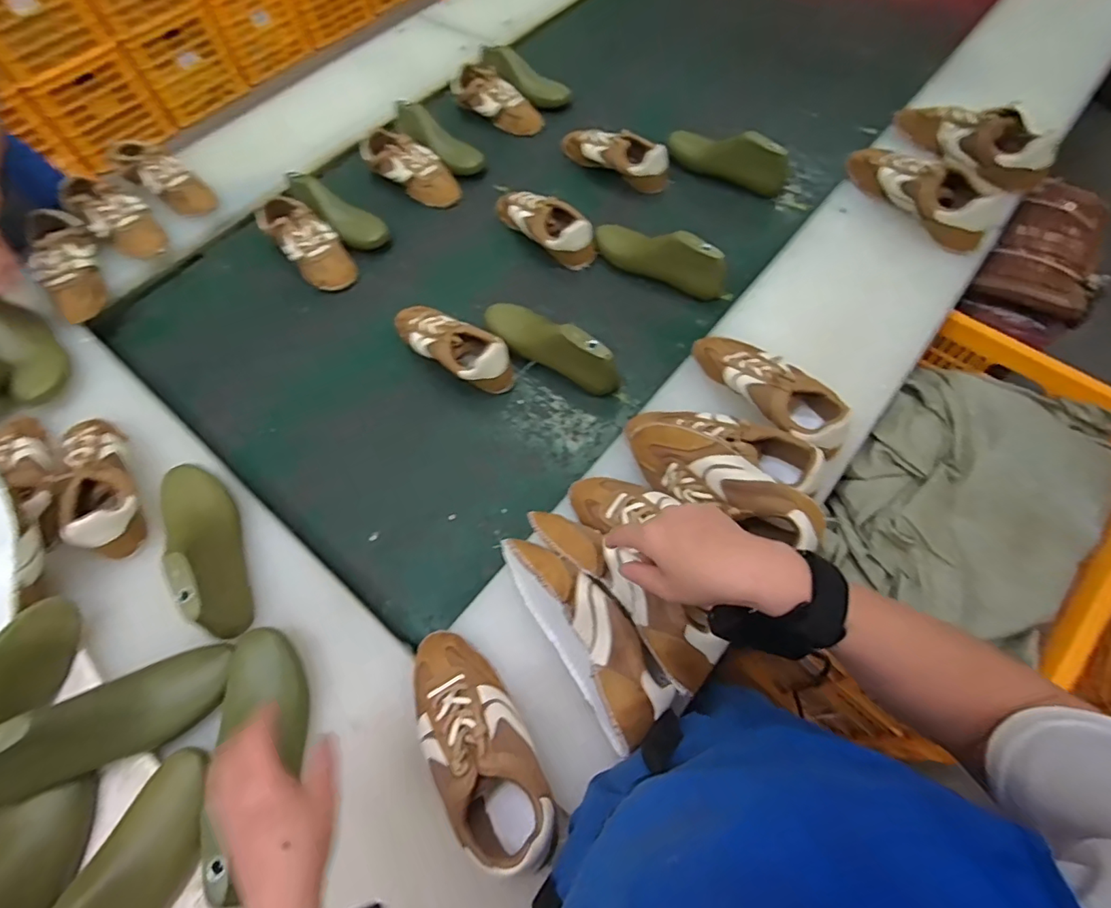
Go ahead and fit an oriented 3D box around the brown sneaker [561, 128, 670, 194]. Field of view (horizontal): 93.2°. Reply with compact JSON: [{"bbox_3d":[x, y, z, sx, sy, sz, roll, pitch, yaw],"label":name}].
[{"bbox_3d":[0.108,-0.562,0.992,0.235,0.073,0.072,32,69,19],"label":"brown sneaker"}]

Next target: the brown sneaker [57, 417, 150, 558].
[{"bbox_3d":[-0.579,0.035,0.662,0.086,0.060,0.203,-33,65,-13],"label":"brown sneaker"}]

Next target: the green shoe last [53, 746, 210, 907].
[{"bbox_3d":[-0.381,0.383,0.454,0.073,0.074,0.222,10,64,9],"label":"green shoe last"}]

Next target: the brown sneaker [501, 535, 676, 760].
[{"bbox_3d":[0.029,0.173,0.529,0.072,0.073,0.217,-31,65,-12],"label":"brown sneaker"}]

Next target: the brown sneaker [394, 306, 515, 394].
[{"bbox_3d":[-0.161,-0.168,0.796,0.227,0.066,0.084,34,70,19],"label":"brown sneaker"}]

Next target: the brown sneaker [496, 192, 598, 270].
[{"bbox_3d":[-0.024,-0.399,0.905,0.075,0.069,0.219,-40,67,-16],"label":"brown sneaker"}]

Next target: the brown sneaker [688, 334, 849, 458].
[{"bbox_3d":[0.268,-0.087,0.667,0.080,0.077,0.227,-35,66,-14],"label":"brown sneaker"}]

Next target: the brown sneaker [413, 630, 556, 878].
[{"bbox_3d":[-0.076,0.273,0.506,0.086,0.090,0.211,-29,64,-11],"label":"brown sneaker"}]

